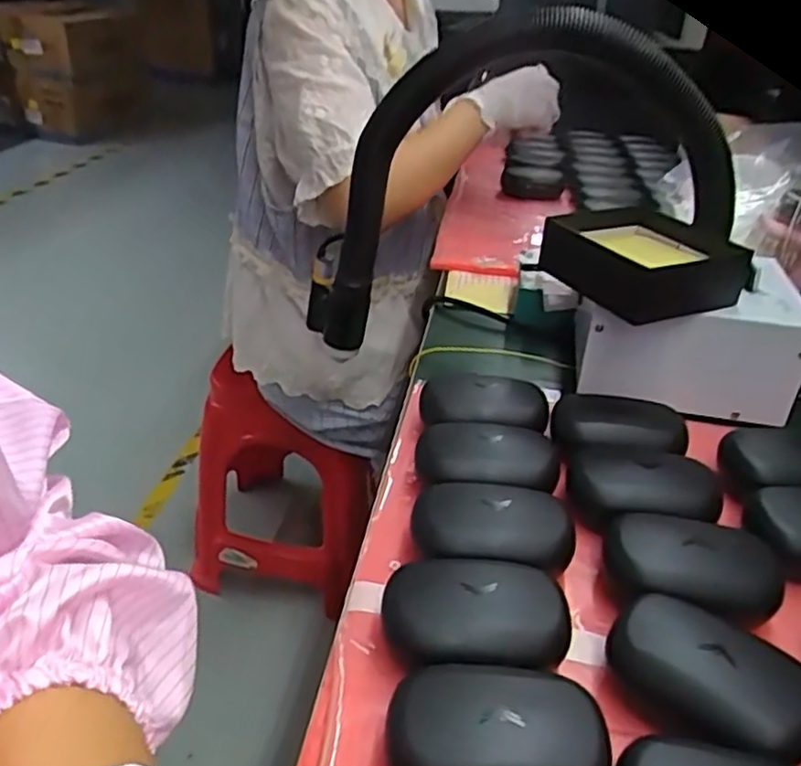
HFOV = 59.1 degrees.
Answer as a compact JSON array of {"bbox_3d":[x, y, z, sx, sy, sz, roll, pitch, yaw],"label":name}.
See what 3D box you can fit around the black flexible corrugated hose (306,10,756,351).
[{"bbox_3d":[0.099,-0.139,0.539,0.323,0.245,0.152,18,34,21],"label":"black flexible corrugated hose"}]

